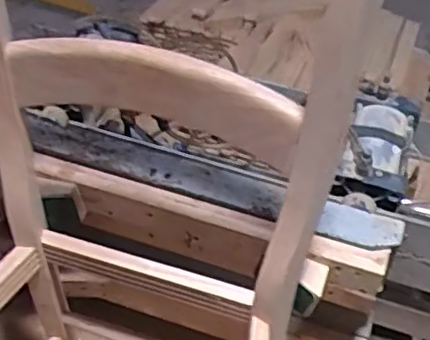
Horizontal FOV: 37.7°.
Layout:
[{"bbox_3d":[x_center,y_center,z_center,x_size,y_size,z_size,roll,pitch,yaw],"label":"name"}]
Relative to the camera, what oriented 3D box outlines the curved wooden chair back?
[{"bbox_3d":[-0.077,-0.086,0.715,0.353,0.110,0.041,17,48,13],"label":"curved wooden chair back"}]

